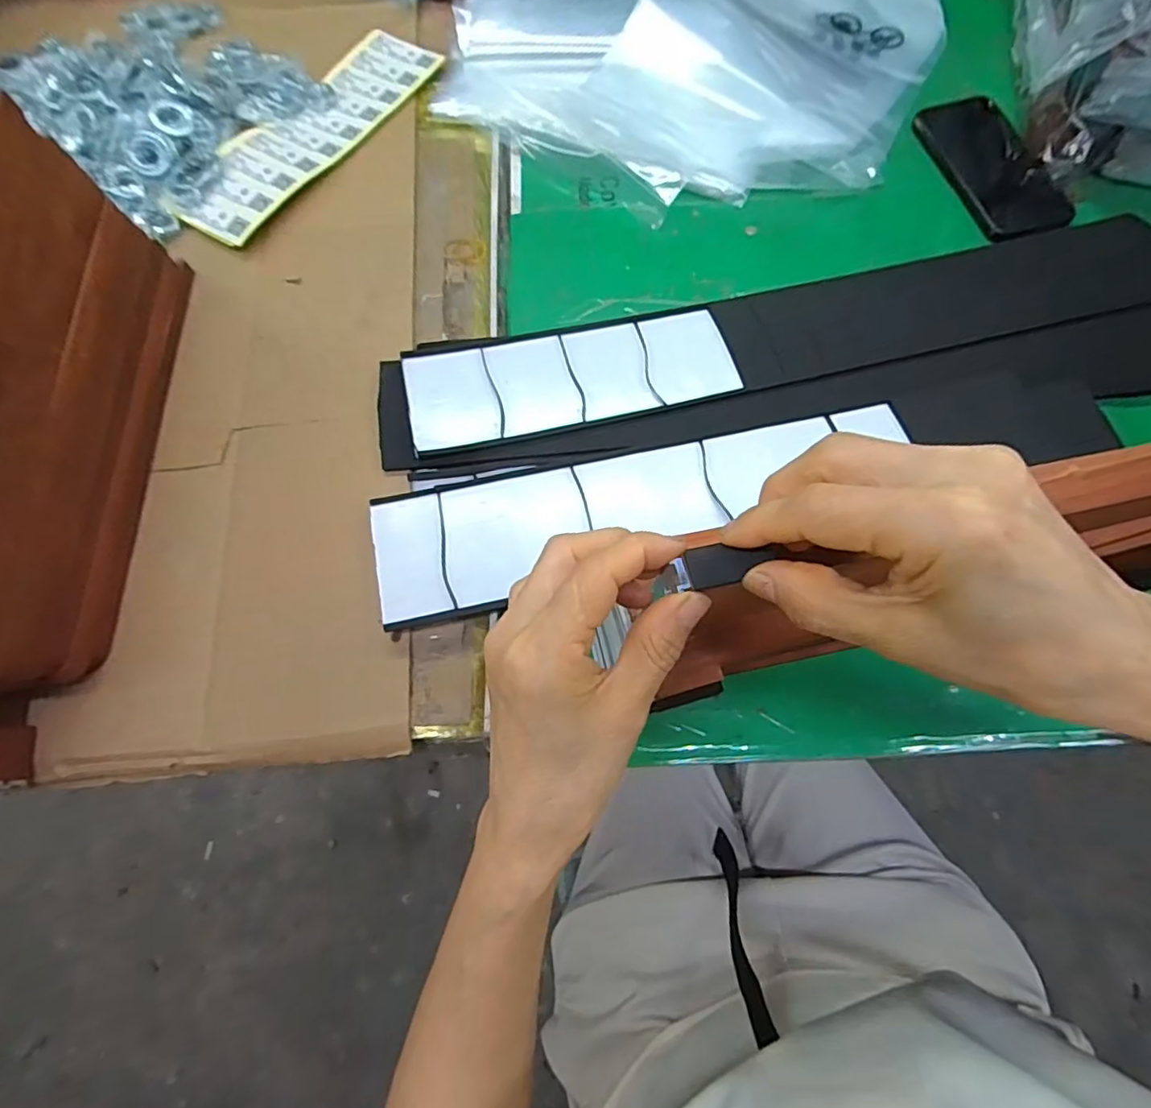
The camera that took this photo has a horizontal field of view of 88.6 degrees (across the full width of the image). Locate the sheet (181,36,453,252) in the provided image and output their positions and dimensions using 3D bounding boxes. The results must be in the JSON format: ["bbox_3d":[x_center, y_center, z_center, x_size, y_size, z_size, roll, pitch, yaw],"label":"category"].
[{"bbox_3d":[-0.249,-0.408,0.566,0.085,0.018,0.300,29,74,10],"label":"sheet"}]

